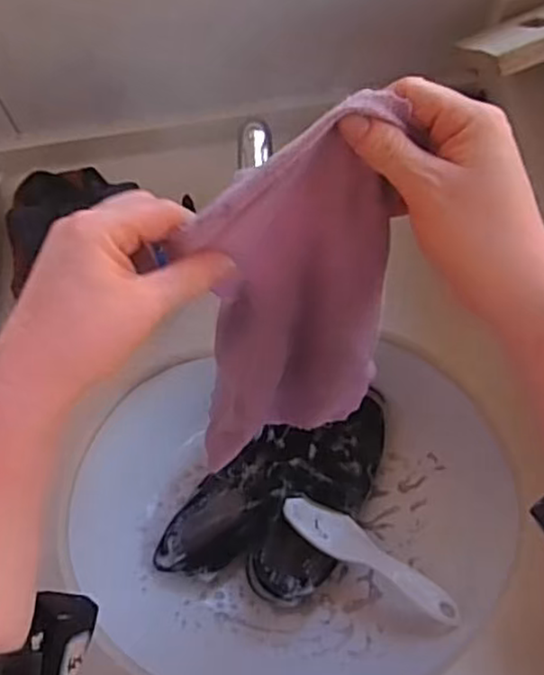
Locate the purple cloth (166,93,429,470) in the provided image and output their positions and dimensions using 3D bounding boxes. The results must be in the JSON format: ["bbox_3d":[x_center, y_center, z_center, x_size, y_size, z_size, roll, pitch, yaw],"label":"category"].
[{"bbox_3d":[0.011,-0.001,0.440,0.103,0.328,0.074,24,58,11],"label":"purple cloth"}]

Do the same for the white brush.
[{"bbox_3d":[0.099,0.222,0.697,0.198,0.024,0.041,28,72,28],"label":"white brush"}]

